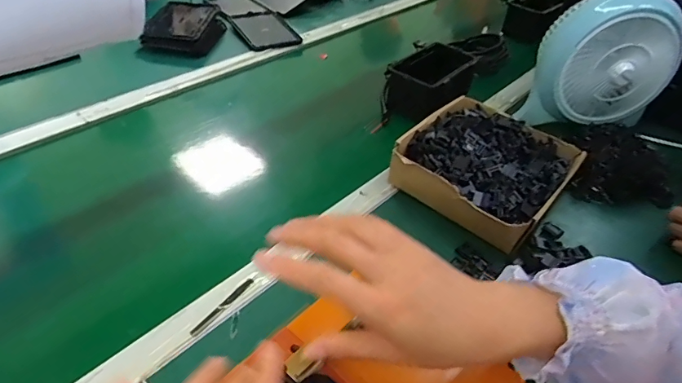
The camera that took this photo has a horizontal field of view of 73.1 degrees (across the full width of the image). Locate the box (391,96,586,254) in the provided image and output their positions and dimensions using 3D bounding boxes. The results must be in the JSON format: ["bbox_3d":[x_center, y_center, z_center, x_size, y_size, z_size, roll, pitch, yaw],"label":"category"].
[{"bbox_3d":[0.210,-0.035,0.674,0.213,0.075,0.229,31,48,25],"label":"box"}]

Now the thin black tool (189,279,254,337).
[{"bbox_3d":[-0.129,0.125,0.500,0.008,0.006,0.086,29,45,22],"label":"thin black tool"}]

